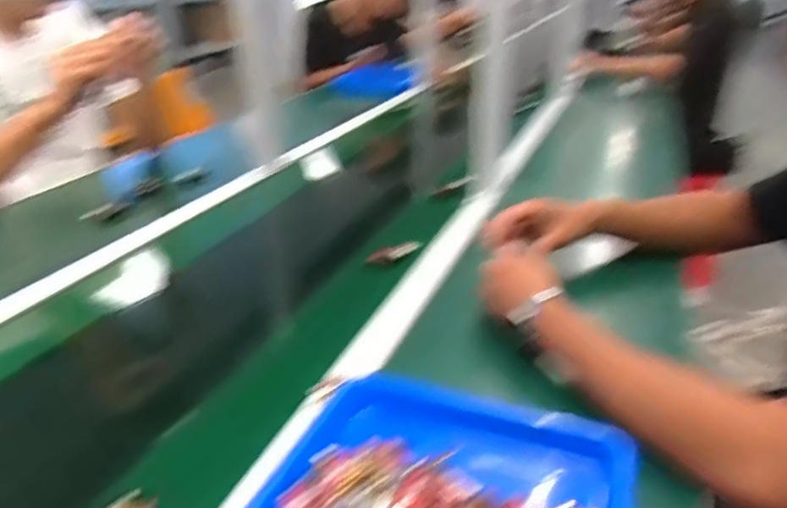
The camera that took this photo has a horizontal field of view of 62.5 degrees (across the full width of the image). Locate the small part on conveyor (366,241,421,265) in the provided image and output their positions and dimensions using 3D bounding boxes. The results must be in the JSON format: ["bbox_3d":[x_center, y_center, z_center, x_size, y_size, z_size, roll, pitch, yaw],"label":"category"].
[{"bbox_3d":[-0.001,0.000,0.907,0.089,0.022,0.015,-17,15,31],"label":"small part on conveyor"}]

